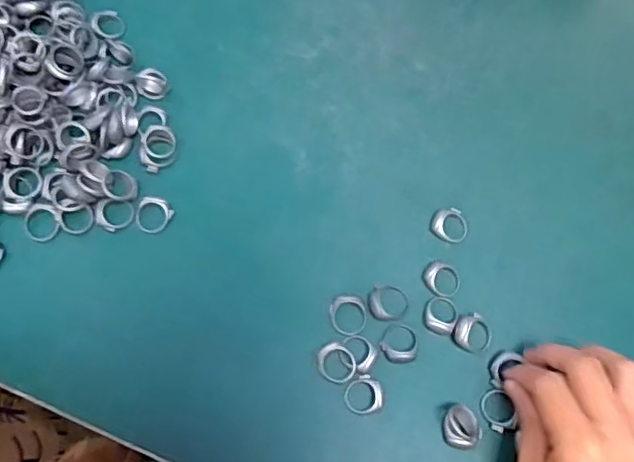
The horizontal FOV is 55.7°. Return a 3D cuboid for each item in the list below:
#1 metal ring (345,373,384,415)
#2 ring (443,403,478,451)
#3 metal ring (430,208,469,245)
[{"bbox_3d":[0.028,0.096,0.353,0.022,0.004,0.022,1,70,-2],"label":"metal ring"},{"bbox_3d":[0.083,0.113,0.346,0.018,0.010,0.024,-4,70,-3],"label":"ring"},{"bbox_3d":[0.087,-0.004,0.390,0.023,0.004,0.023,1,70,-2],"label":"metal ring"}]

